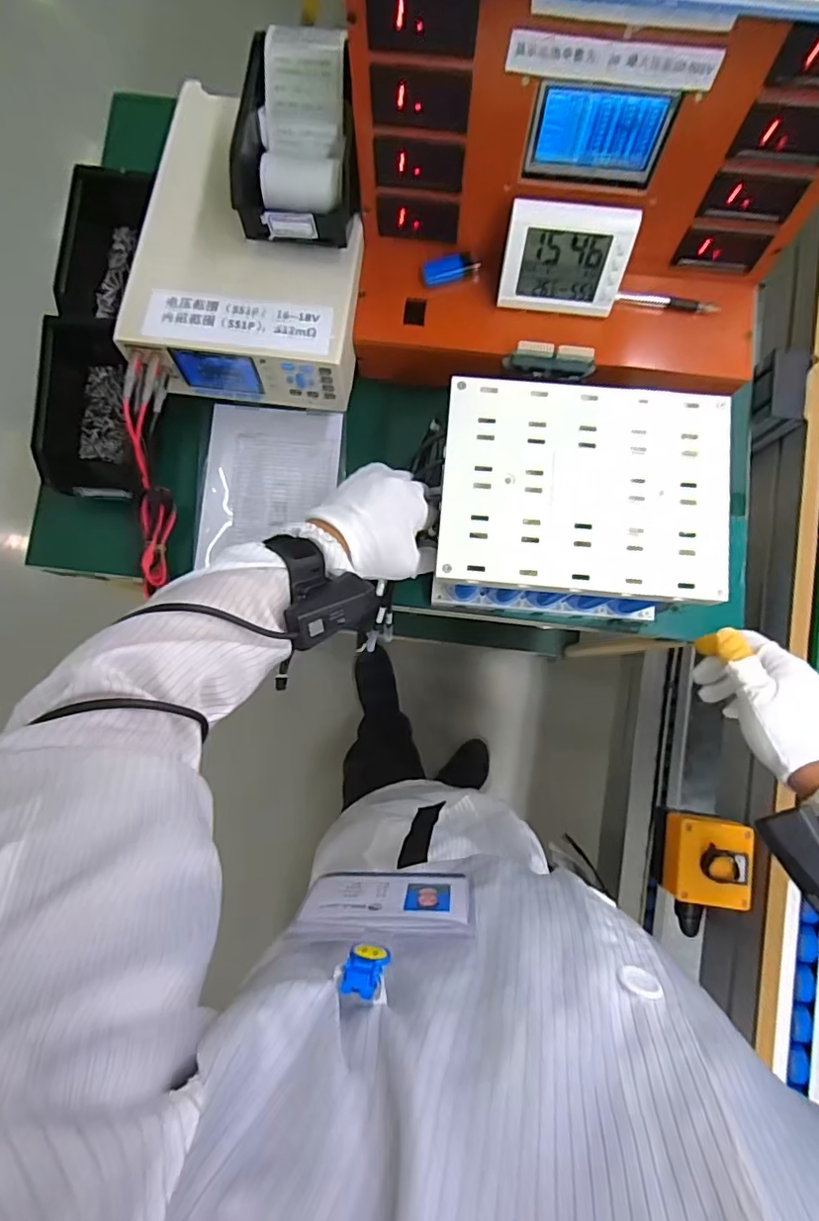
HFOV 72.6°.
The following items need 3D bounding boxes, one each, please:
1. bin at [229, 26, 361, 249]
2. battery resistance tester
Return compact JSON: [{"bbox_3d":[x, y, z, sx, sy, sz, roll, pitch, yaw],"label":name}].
[{"bbox_3d":[-0.103,-0.438,0.530,0.109,0.071,0.188,-1,85,1],"label":"bin"},{"bbox_3d":[-0.155,-0.383,0.567,0.217,0.068,0.321,6,85,1],"label":"battery resistance tester"}]

